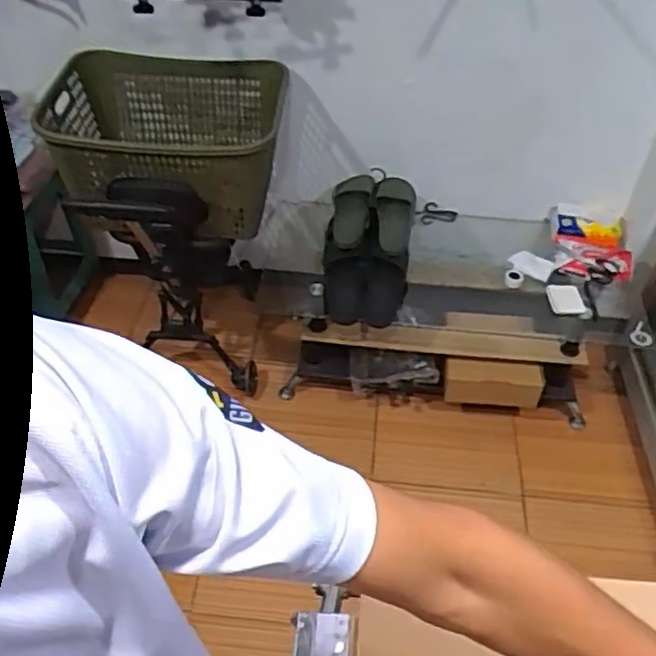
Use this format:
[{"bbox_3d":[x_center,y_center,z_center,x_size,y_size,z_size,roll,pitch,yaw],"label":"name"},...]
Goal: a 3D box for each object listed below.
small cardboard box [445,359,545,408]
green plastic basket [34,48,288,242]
[{"bbox_3d":[0.447,0.154,1.890,0.262,0.102,0.091,1,45,0],"label":"small cardboard box"},{"bbox_3d":[-0.396,-0.471,1.729,0.560,0.272,0.432,2,45,1],"label":"green plastic basket"}]

